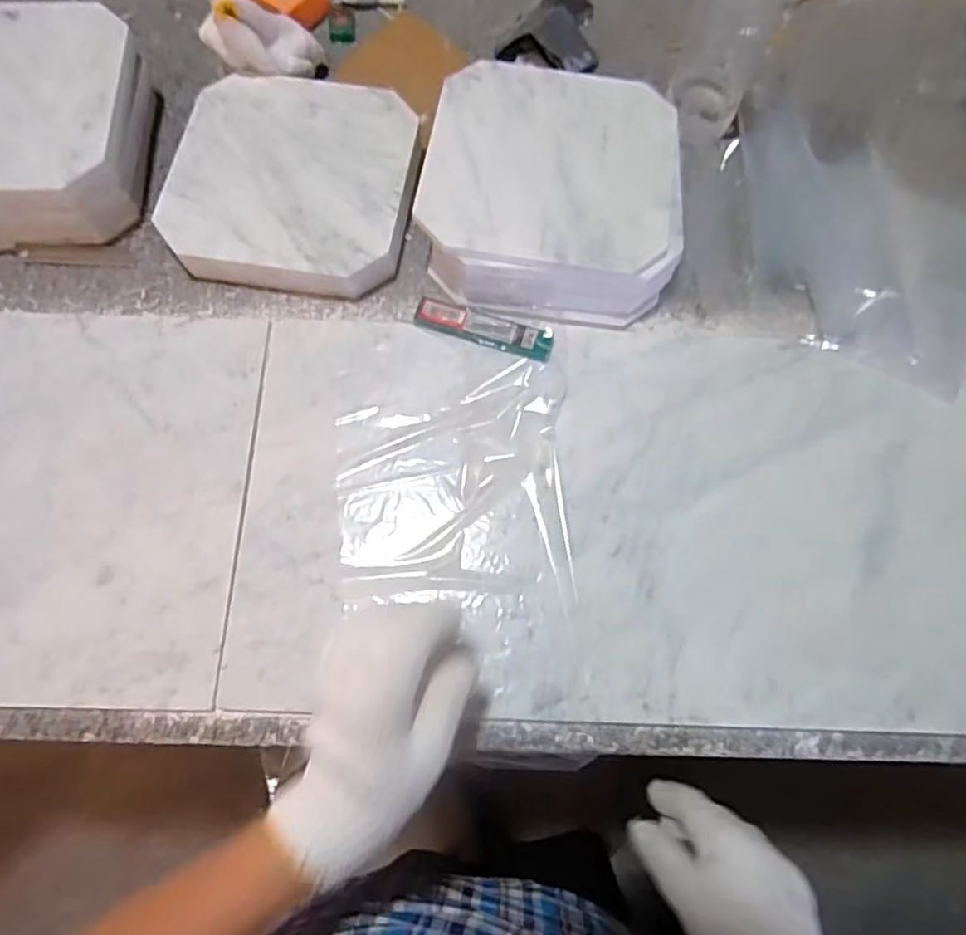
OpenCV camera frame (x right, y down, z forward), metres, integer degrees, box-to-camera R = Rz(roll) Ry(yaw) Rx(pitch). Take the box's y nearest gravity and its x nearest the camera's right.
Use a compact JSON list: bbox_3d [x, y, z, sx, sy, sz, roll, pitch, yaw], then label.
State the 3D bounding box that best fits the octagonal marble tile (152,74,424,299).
[{"bbox_3d":[-0.163,-0.246,0.550,0.201,0.040,0.196,6,69,1],"label":"octagonal marble tile"}]

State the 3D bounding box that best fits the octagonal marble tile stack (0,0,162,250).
[{"bbox_3d":[-0.395,-0.287,0.538,0.193,0.084,0.192,1,69,-1],"label":"octagonal marble tile stack"}]

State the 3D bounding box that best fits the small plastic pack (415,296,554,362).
[{"bbox_3d":[0.001,-0.114,0.514,0.113,0.010,0.029,16,70,5],"label":"small plastic pack"}]

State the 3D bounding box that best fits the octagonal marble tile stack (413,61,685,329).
[{"bbox_3d":[0.059,-0.234,0.539,0.204,0.068,0.219,6,69,1],"label":"octagonal marble tile stack"}]

